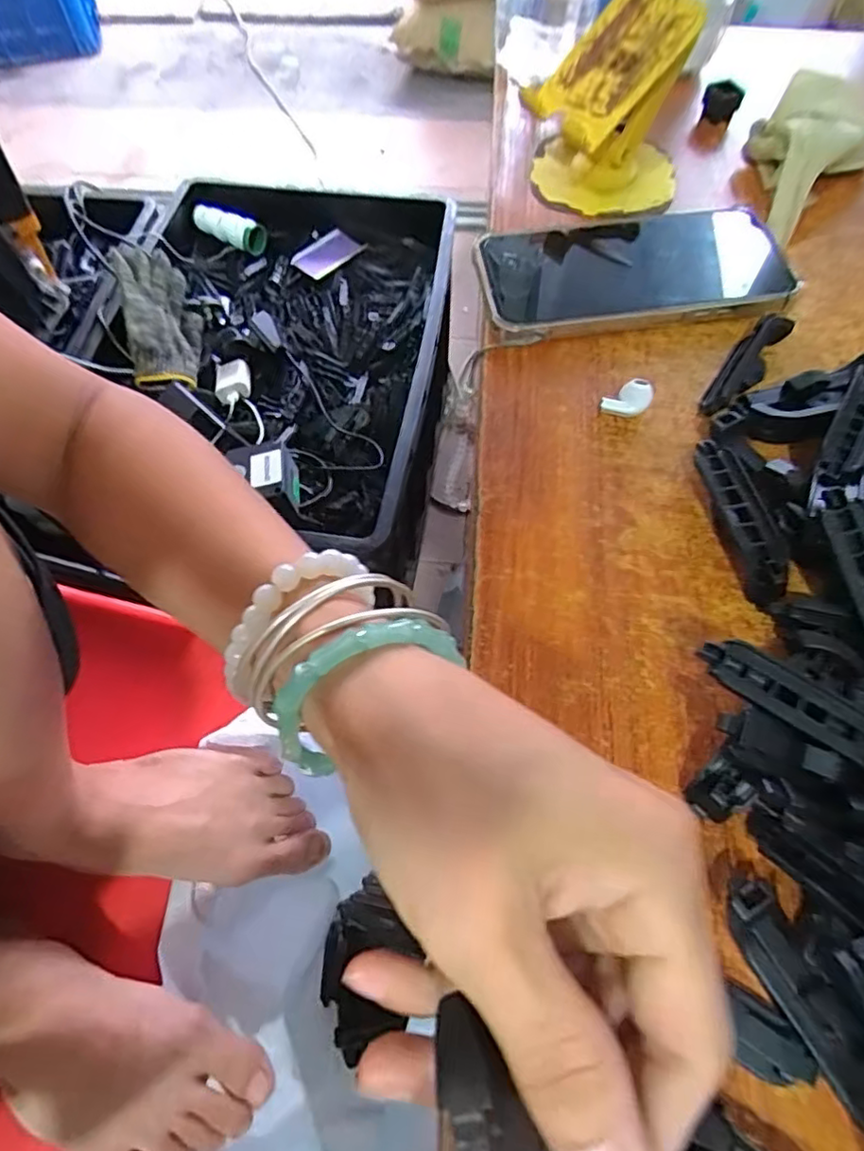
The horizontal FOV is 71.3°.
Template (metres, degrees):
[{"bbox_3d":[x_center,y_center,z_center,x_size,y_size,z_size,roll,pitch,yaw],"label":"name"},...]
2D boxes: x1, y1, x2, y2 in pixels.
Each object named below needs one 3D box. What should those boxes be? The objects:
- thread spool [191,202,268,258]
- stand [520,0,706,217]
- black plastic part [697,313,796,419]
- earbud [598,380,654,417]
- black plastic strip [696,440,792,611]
[{"bbox_3d":[-0.303,-0.517,0.908,0.127,0.049,0.042,30,66,15],"label":"thread spool"},{"bbox_3d":[0.110,-0.279,0.358,0.089,0.090,0.087,0,62,0],"label":"stand"},{"bbox_3d":[0.160,-0.106,0.306,0.018,0.018,0.073,33,67,17],"label":"black plastic part"},{"bbox_3d":[0.095,-0.085,0.296,0.022,0.017,0.013,-6,62,-3],"label":"earbud"},{"bbox_3d":[0.135,-0.023,0.263,0.021,0.016,0.077,-6,62,-3],"label":"black plastic strip"}]

